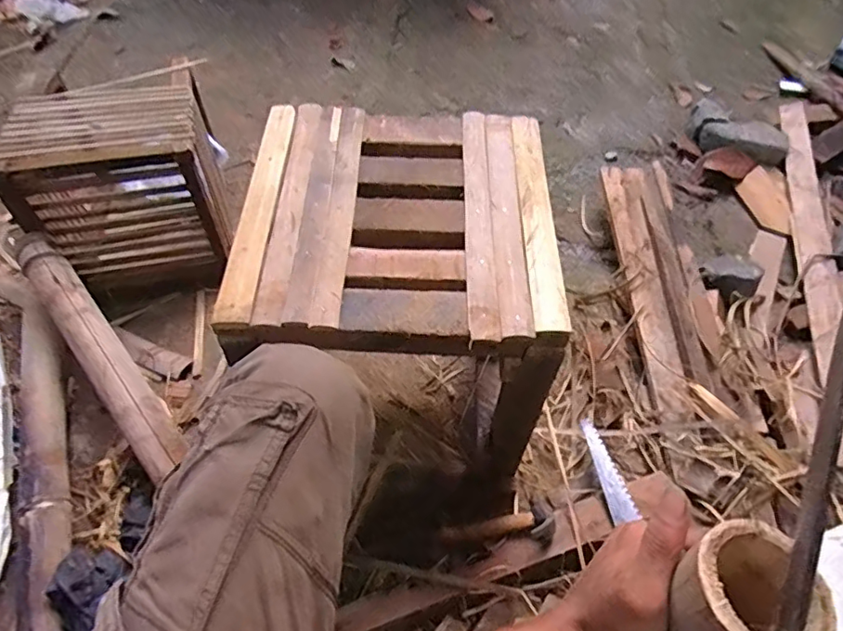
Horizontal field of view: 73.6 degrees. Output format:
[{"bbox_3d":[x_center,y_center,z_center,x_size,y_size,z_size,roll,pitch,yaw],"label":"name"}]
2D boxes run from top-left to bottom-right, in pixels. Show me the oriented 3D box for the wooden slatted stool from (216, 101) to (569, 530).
[{"bbox_3d":[-0.028,-0.012,0.793,0.354,0.341,0.420,1,53,0],"label":"wooden slatted stool"}]

